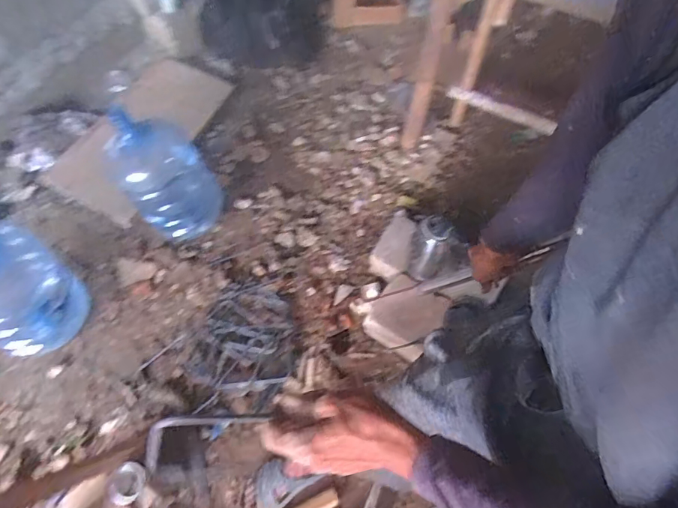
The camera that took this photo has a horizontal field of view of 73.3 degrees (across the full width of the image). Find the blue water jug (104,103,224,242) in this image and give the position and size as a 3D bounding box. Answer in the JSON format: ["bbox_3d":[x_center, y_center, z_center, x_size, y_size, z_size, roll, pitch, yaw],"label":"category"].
[{"bbox_3d":[-0.590,-0.279,1.534,0.298,0.434,0.279,-30,64,-16],"label":"blue water jug"}]

